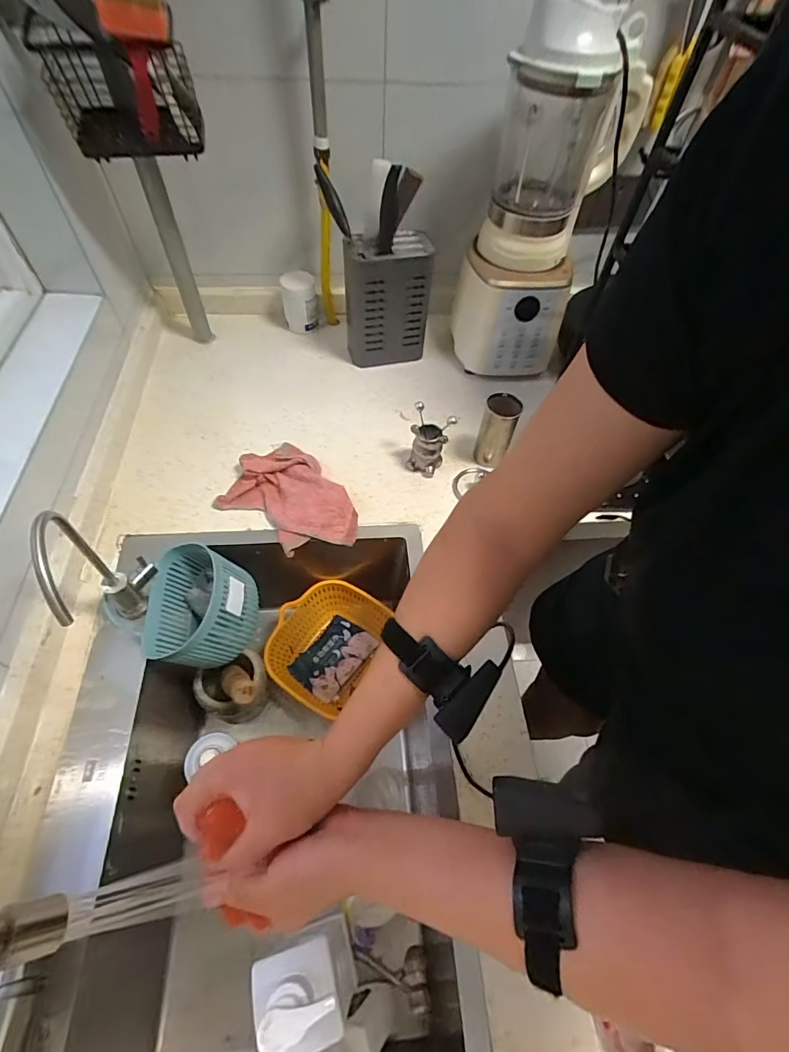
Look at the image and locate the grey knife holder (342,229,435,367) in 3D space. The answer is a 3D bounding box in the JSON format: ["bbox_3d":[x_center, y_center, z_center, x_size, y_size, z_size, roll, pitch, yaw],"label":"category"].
[{"bbox_3d":[-0.018,-0.419,0.860,0.150,0.217,0.095,-6,57,-8],"label":"grey knife holder"}]

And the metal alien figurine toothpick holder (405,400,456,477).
[{"bbox_3d":[0.053,-0.134,0.743,0.061,0.106,0.045,22,58,10],"label":"metal alien figurine toothpick holder"}]

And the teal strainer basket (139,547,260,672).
[{"bbox_3d":[-0.266,0.106,0.648,0.133,0.105,0.164,13,39,-39],"label":"teal strainer basket"}]

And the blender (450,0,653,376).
[{"bbox_3d":[0.226,-0.481,0.730,0.184,0.446,0.152,19,57,9],"label":"blender"}]

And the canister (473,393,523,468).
[{"bbox_3d":[0.163,-0.150,0.748,0.052,0.124,0.046,21,57,9],"label":"canister"}]

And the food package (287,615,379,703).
[{"bbox_3d":[-0.105,0.225,0.799,0.092,0.019,0.134,34,60,17],"label":"food package"}]

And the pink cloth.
[{"bbox_3d":[-0.163,-0.042,0.713,0.157,0.031,0.212,-38,67,-25],"label":"pink cloth"}]

